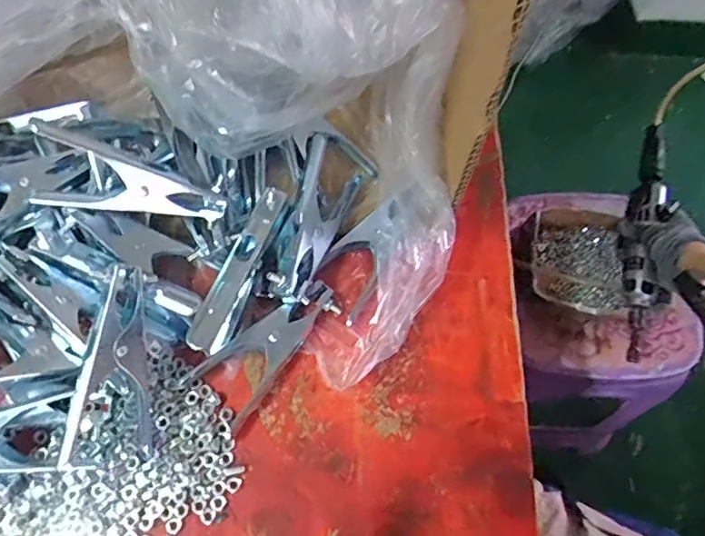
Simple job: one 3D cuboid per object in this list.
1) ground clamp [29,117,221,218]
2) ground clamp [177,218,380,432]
[{"bbox_3d":[-0.161,-0.062,0.409,0.129,0.056,0.031,15,27,-19],"label":"ground clamp"},{"bbox_3d":[-0.043,0.039,0.442,0.056,0.025,0.189,42,73,15],"label":"ground clamp"}]

